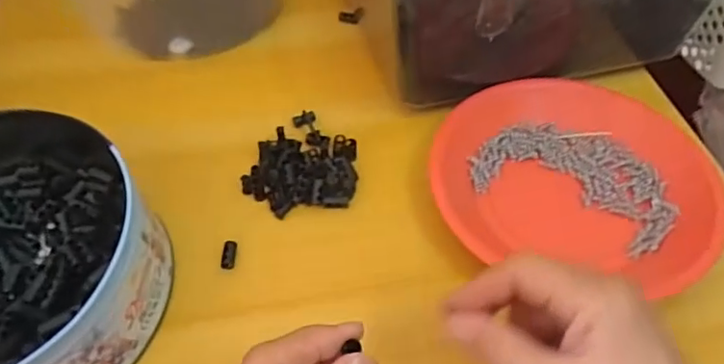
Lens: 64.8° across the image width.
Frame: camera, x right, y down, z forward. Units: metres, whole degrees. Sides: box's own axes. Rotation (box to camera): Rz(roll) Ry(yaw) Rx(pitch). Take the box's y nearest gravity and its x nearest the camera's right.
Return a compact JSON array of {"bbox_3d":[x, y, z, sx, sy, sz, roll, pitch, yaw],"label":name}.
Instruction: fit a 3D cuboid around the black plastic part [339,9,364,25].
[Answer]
[{"bbox_3d":[-0.012,-0.163,0.558,0.024,0.008,0.019,10,50,9],"label":"black plastic part"}]

